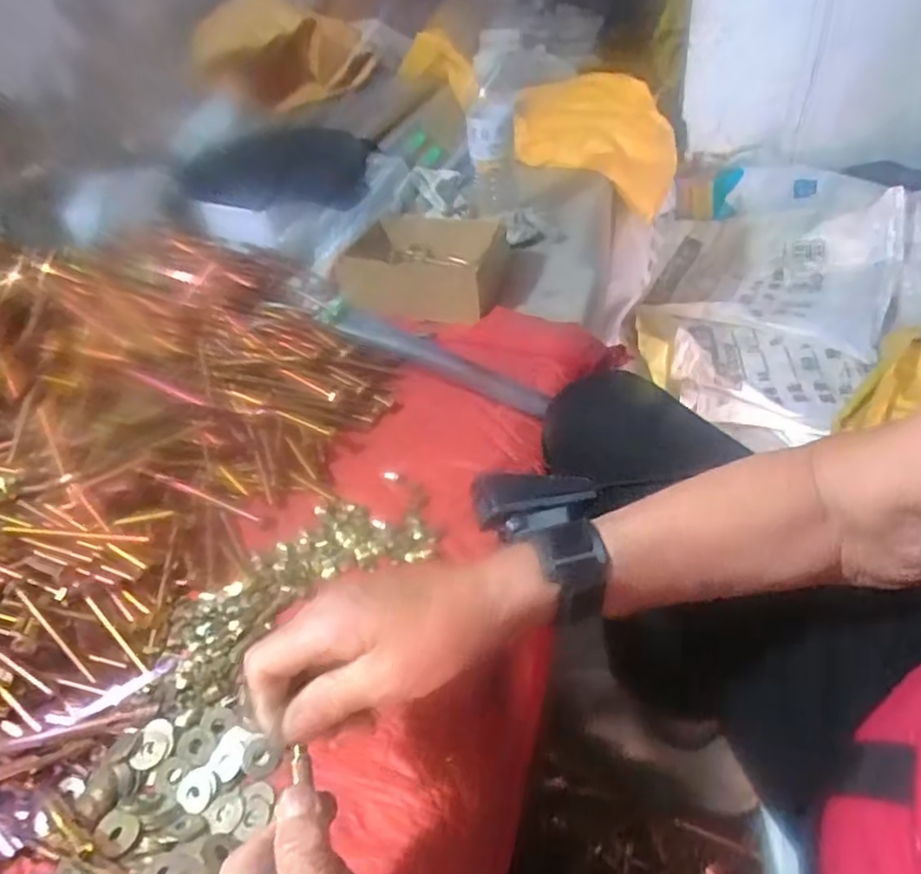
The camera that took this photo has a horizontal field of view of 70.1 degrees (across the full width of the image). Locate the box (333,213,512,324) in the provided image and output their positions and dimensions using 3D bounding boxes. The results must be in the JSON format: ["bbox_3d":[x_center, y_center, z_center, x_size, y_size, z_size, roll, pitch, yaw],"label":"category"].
[{"bbox_3d":[-0.046,-0.219,0.818,0.204,0.065,0.174,4,41,14],"label":"box"}]

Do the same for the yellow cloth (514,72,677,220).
[{"bbox_3d":[0.272,-0.585,1.334,0.307,0.189,0.434,-2,40,8],"label":"yellow cloth"}]

